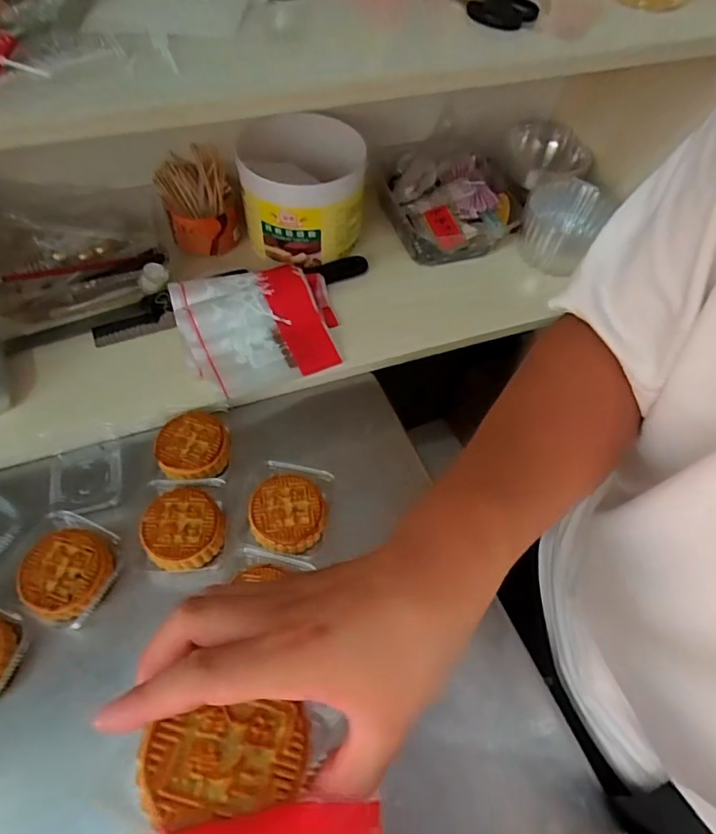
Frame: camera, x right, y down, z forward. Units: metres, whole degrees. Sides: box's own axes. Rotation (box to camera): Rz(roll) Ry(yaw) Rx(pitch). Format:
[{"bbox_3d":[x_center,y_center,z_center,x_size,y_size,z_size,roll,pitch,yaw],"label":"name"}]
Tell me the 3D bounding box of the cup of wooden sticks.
[{"bbox_3d":[-0.187,-0.249,0.604,0.077,0.088,0.071,2,57,-3],"label":"cup of wooden sticks"}]

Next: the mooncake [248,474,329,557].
[{"bbox_3d":[-0.063,0.089,0.460,0.064,0.031,0.065,2,57,-3],"label":"mooncake"}]

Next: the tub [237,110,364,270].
[{"bbox_3d":[-0.062,-0.264,0.603,0.131,0.131,0.128,2,57,-3],"label":"tub"}]

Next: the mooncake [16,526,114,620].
[{"bbox_3d":[-0.239,0.129,0.423,0.066,0.025,0.067,2,57,-3],"label":"mooncake"}]

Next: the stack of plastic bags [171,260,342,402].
[{"bbox_3d":[-0.103,-0.098,0.558,0.166,0.016,0.135,-14,77,-20],"label":"stack of plastic bags"}]

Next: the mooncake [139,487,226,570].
[{"bbox_3d":[-0.151,0.098,0.444,0.066,0.027,0.065,2,57,-3],"label":"mooncake"}]

